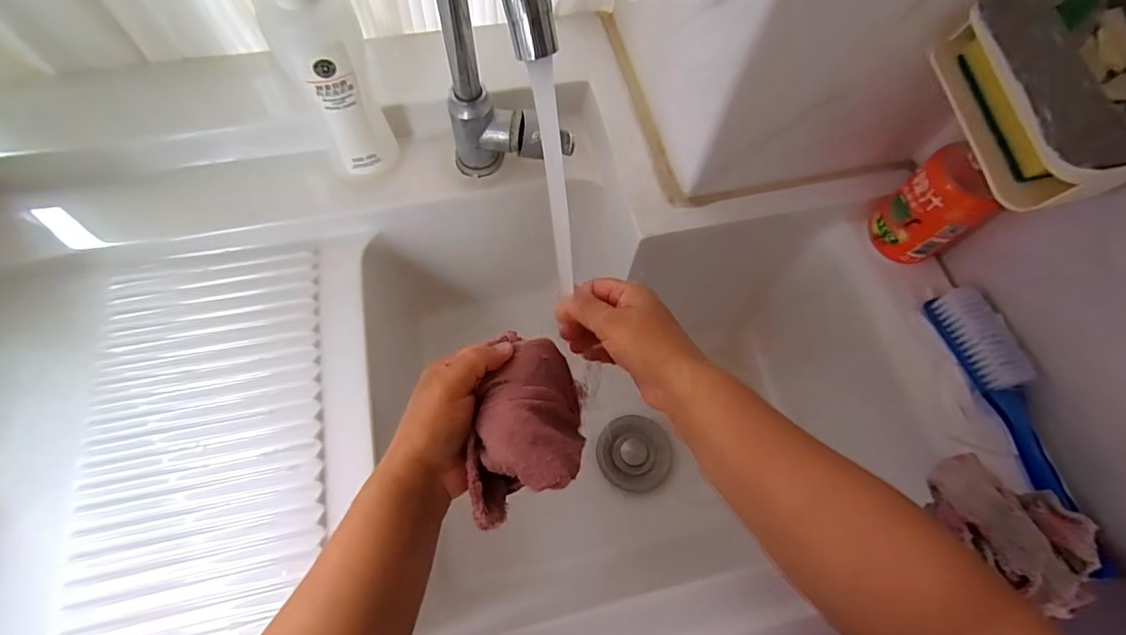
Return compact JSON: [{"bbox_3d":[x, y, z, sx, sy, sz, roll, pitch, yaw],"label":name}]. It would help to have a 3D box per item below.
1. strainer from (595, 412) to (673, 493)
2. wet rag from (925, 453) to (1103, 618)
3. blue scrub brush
[{"bbox_3d":[0.081,0.154,0.602,0.082,0.019,0.079,1,67,-2],"label":"strainer"},{"bbox_3d":[0.326,0.153,0.380,0.069,0.049,0.109,-37,73,-16],"label":"wet rag"},{"bbox_3d":[0.374,0.078,0.425,0.048,0.028,0.226,-10,68,-7],"label":"blue scrub brush"}]

